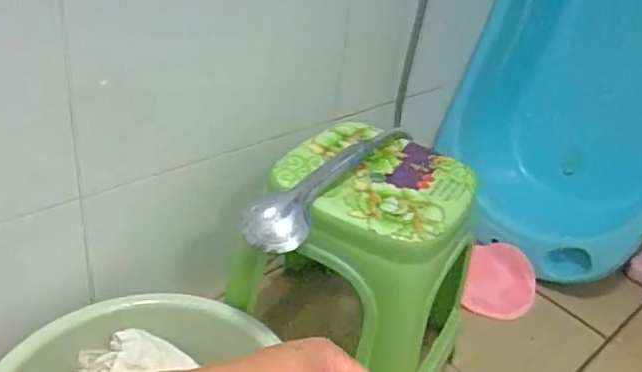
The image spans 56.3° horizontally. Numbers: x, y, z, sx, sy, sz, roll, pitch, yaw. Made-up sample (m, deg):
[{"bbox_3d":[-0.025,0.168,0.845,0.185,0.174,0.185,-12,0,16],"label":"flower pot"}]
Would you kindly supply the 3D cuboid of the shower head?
[{"bbox_3d":[0.023,-0.017,0.762,0.085,0.055,0.302,26,47,32],"label":"shower head"}]

